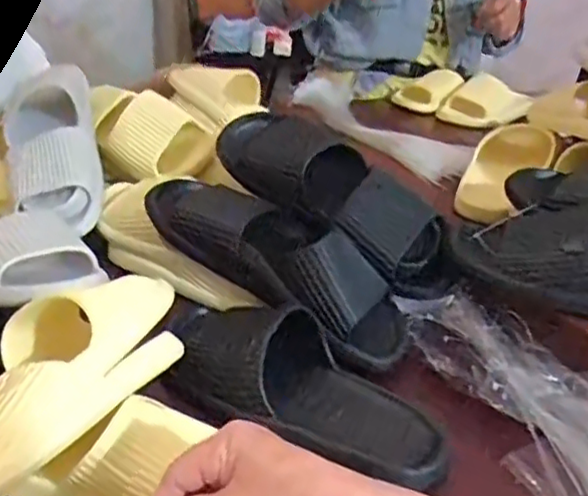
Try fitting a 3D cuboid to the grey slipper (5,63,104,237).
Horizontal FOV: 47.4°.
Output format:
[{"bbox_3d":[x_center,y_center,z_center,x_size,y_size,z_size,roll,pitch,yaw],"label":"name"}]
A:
[{"bbox_3d":[-0.281,-0.128,0.794,0.121,0.082,0.246,-7,58,-23],"label":"grey slipper"}]

